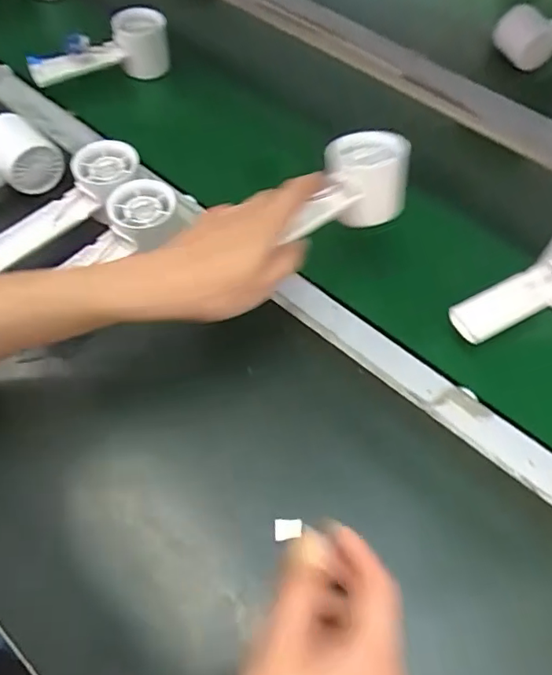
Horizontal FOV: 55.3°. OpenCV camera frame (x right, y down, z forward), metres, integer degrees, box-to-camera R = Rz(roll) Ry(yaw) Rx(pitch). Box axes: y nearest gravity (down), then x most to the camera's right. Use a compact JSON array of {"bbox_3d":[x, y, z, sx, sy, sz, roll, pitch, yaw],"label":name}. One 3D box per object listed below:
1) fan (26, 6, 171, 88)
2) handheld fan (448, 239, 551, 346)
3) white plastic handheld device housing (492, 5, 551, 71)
[{"bbox_3d":[-0.208,-0.341,0.622,0.161,0.055,0.066,-15,62,-11],"label":"fan"},{"bbox_3d":[0.223,-0.037,0.449,0.150,0.055,0.059,-31,65,-18],"label":"handheld fan"},{"bbox_3d":[0.366,-0.405,0.712,0.174,0.076,0.061,-26,64,-16],"label":"white plastic handheld device housing"}]

